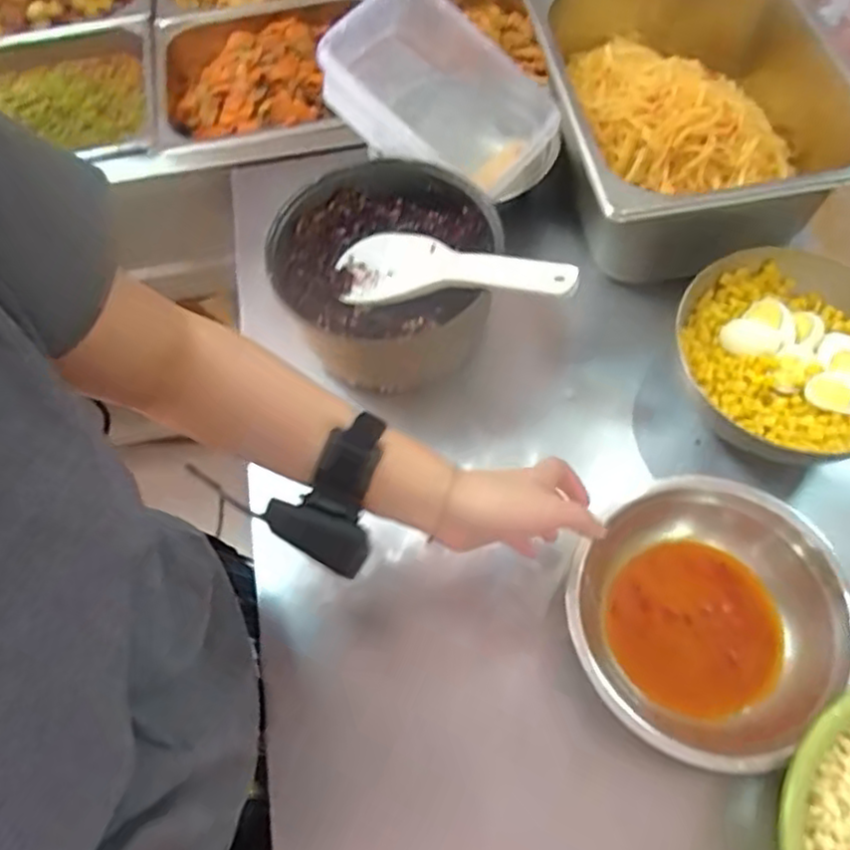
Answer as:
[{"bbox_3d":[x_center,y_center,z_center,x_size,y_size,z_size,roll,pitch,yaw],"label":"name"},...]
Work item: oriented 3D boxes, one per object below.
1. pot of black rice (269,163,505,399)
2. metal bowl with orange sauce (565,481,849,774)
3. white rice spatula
[{"bbox_3d":[-0.038,-0.142,0.651,0.183,0.099,0.172,-1,63,3],"label":"pot of black rice"},{"bbox_3d":[0.204,0.144,0.527,0.188,0.081,0.174,-1,63,3],"label":"metal bowl with orange sauce"},{"bbox_3d":[0.016,-0.132,0.612,0.242,0.019,0.075,12,62,38],"label":"white rice spatula"}]

